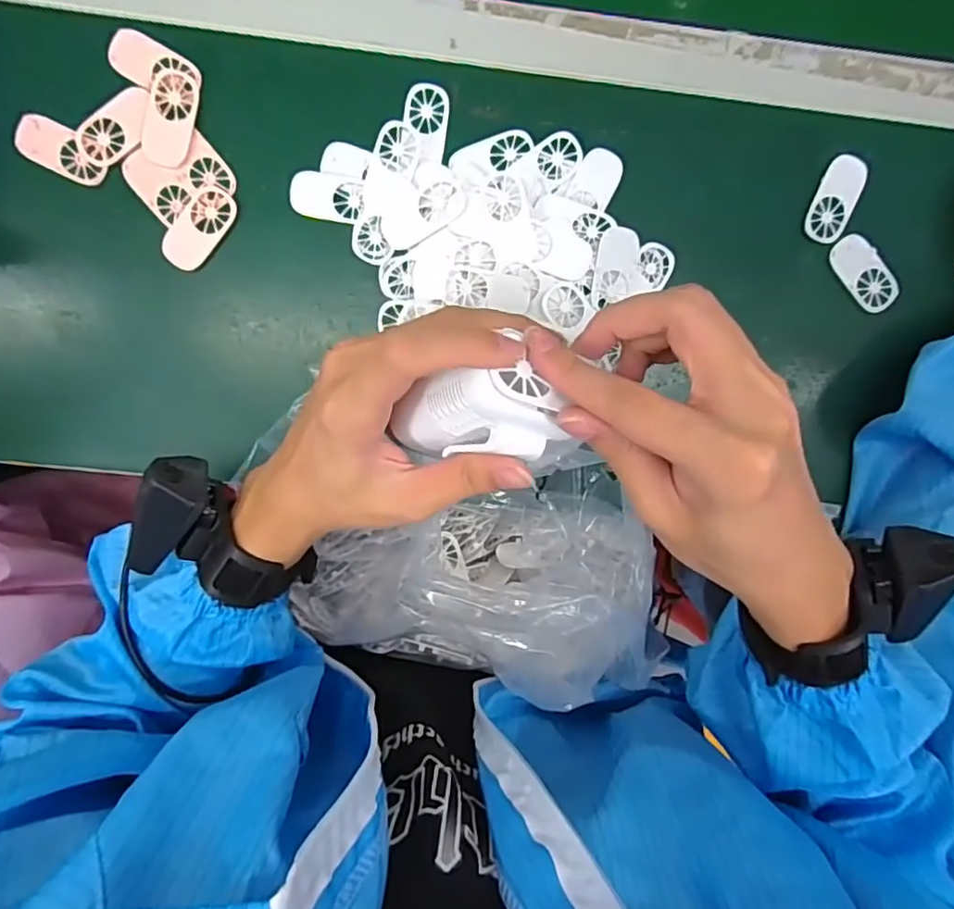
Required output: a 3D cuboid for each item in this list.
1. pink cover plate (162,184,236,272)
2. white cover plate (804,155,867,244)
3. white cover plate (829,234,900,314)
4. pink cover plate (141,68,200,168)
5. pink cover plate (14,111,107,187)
[{"bbox_3d":[-0.185,-0.150,0.401,0.030,0.004,0.057,37,95,-8],"label":"pink cover plate"},{"bbox_3d":[0.248,-0.177,0.418,0.028,0.007,0.058,13,98,-5],"label":"white cover plate"},{"bbox_3d":[0.276,-0.129,0.430,0.027,0.005,0.059,-41,99,4],"label":"white cover plate"},{"bbox_3d":[-0.197,-0.215,0.389,0.029,0.005,0.058,14,98,-5],"label":"pink cover plate"},{"bbox_3d":[-0.270,-0.198,0.392,0.059,0.004,0.029,26,97,-6],"label":"pink cover plate"}]

